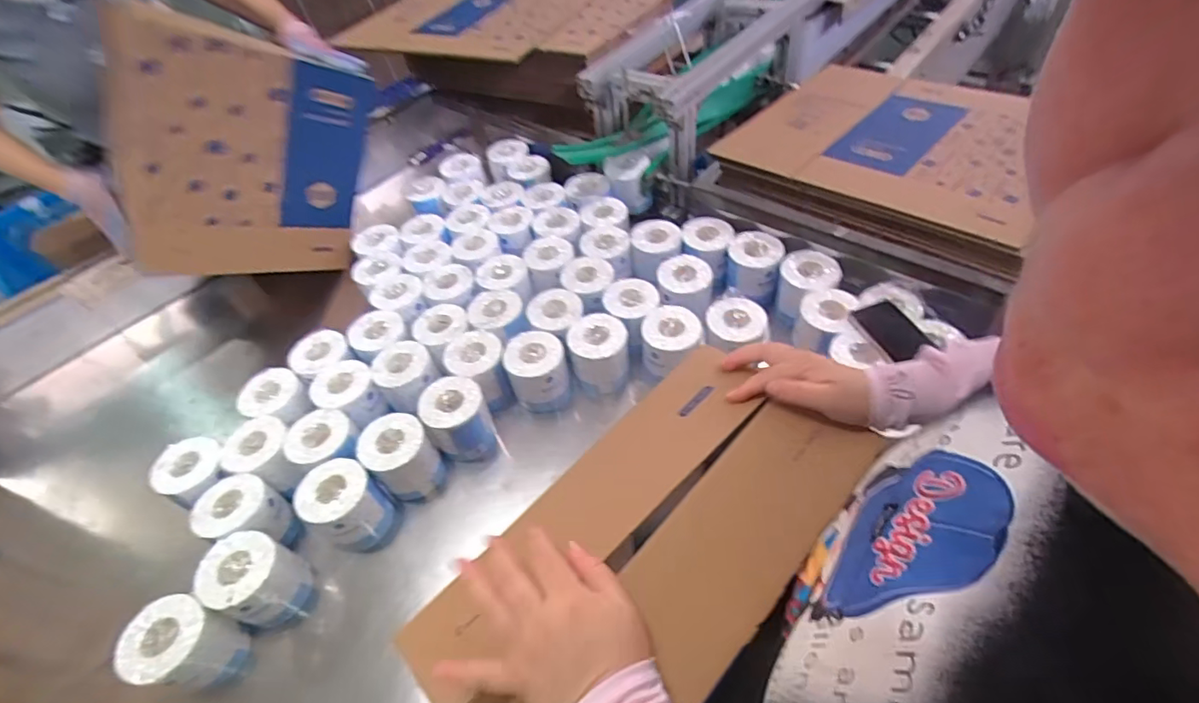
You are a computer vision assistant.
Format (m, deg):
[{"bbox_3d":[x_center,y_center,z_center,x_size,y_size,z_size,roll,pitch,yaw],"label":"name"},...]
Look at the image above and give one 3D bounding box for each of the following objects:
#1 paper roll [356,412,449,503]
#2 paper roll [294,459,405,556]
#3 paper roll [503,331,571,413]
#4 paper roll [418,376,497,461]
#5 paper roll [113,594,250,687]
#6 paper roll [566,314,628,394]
[{"bbox_3d":[-0.308,0.171,0.859,0.095,0.114,0.097,-3,49,4],"label":"paper roll"},{"bbox_3d":[-0.377,0.235,0.816,0.104,0.119,0.099,21,55,23],"label":"paper roll"},{"bbox_3d":[-0.106,0.039,0.945,0.099,0.104,0.109,-13,49,-5],"label":"paper roll"},{"bbox_3d":[-0.229,0.113,0.894,0.095,0.112,0.093,-3,49,4],"label":"paper roll"},{"bbox_3d":[-0.530,0.386,0.706,0.102,0.117,0.093,-3,49,4],"label":"paper roll"},{"bbox_3d":[0.001,0.009,0.957,0.101,0.110,0.097,-3,49,4],"label":"paper roll"}]

